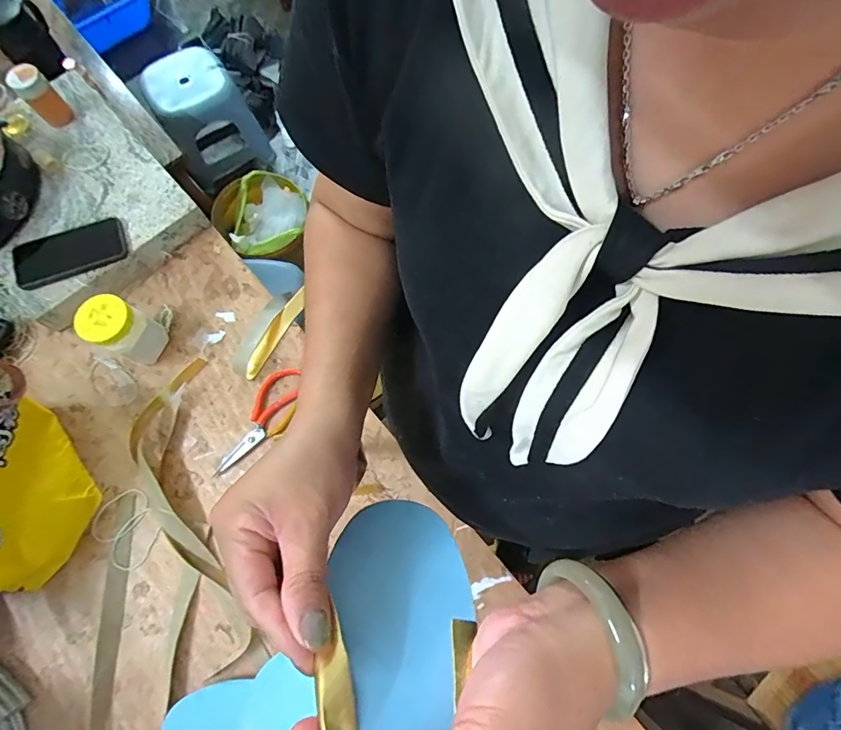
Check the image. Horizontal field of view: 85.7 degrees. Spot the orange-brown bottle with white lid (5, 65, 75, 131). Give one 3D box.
[{"bbox_3d":[-0.632,-0.448,0.754,0.051,0.096,0.052,-44,78,-11],"label":"orange-brown bottle with white lid"}]

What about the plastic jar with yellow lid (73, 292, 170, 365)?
[{"bbox_3d":[-0.437,-0.051,0.670,0.064,0.109,0.068,0,73,0],"label":"plastic jar with yellow lid"}]

